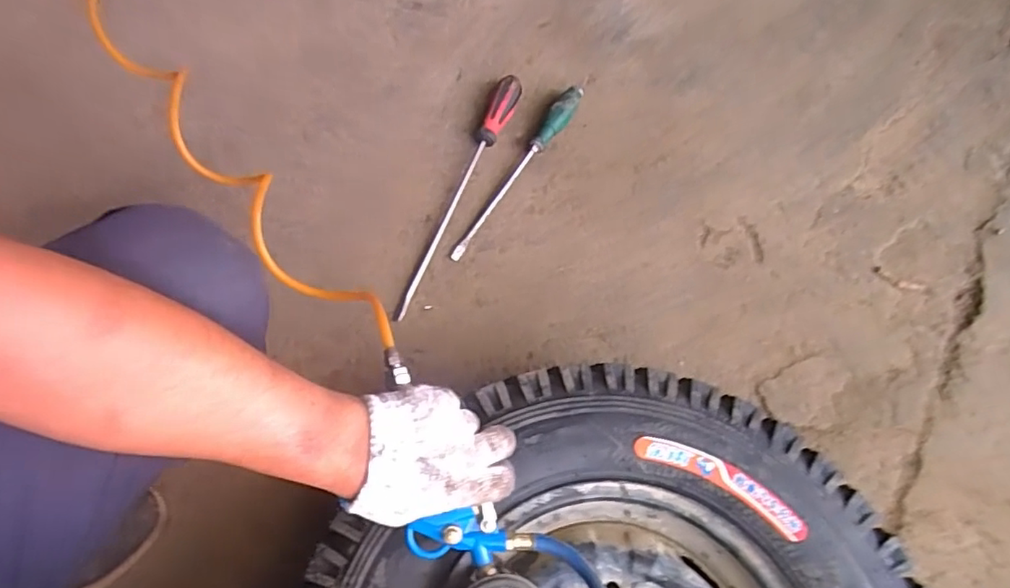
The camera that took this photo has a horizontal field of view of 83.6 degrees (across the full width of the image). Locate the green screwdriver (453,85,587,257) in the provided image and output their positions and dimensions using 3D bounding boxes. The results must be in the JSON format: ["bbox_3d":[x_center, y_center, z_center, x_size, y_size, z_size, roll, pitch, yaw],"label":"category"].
[{"bbox_3d":[0.015,-0.174,0.771,0.030,0.032,0.312,32,70,12],"label":"green screwdriver"}]

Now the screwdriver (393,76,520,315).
[{"bbox_3d":[-0.057,-0.141,0.757,0.042,0.031,0.395,18,67,6],"label":"screwdriver"}]

